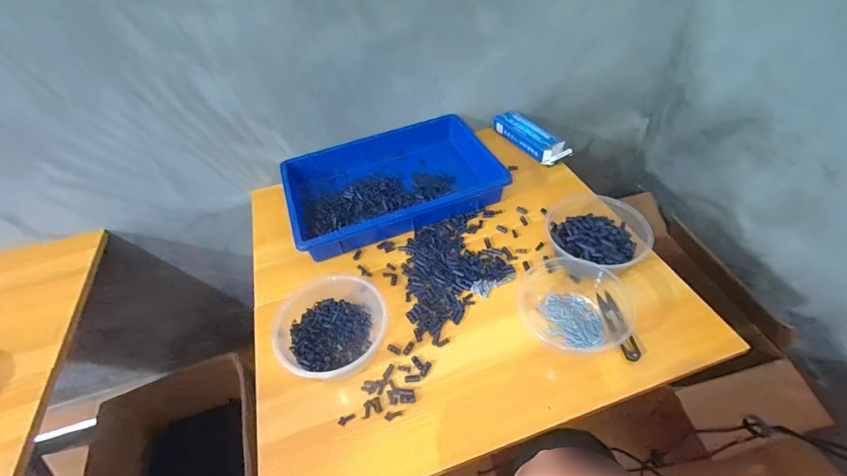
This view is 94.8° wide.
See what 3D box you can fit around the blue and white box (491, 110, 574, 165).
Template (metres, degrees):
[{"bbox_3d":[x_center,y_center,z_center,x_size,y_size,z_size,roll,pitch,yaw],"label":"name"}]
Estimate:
[{"bbox_3d":[0.217,-0.204,0.793,0.056,0.040,0.181,-26,50,-17],"label":"blue and white box"}]

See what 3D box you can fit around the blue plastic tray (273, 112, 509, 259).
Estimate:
[{"bbox_3d":[-0.068,-0.124,0.731,0.370,0.053,0.286,-19,48,-11],"label":"blue plastic tray"}]

